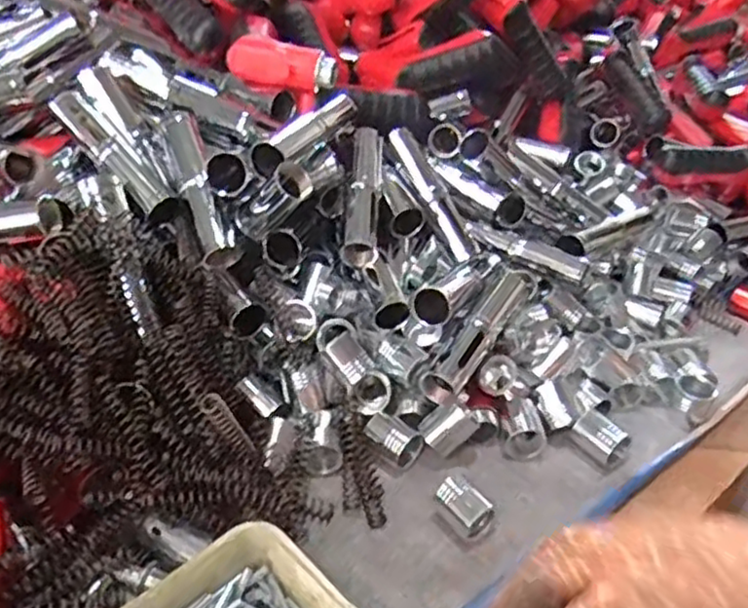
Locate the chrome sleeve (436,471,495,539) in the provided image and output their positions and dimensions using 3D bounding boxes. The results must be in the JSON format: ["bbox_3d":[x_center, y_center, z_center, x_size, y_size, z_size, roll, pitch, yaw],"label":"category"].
[{"bbox_3d":[0.056,0.128,0.428,0.021,0.024,0.035,-20,43,-31],"label":"chrome sleeve"}]

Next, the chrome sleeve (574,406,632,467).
[{"bbox_3d":[0.161,0.096,0.485,0.020,0.027,0.036,-22,44,-33],"label":"chrome sleeve"}]

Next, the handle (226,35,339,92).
[{"bbox_3d":[-0.074,-0.192,0.544,0.086,0.034,0.024,12,36,9],"label":"handle"}]

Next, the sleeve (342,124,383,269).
[{"bbox_3d":[-0.008,-0.090,0.531,0.023,0.029,0.131,5,58,0],"label":"sleeve"}]

